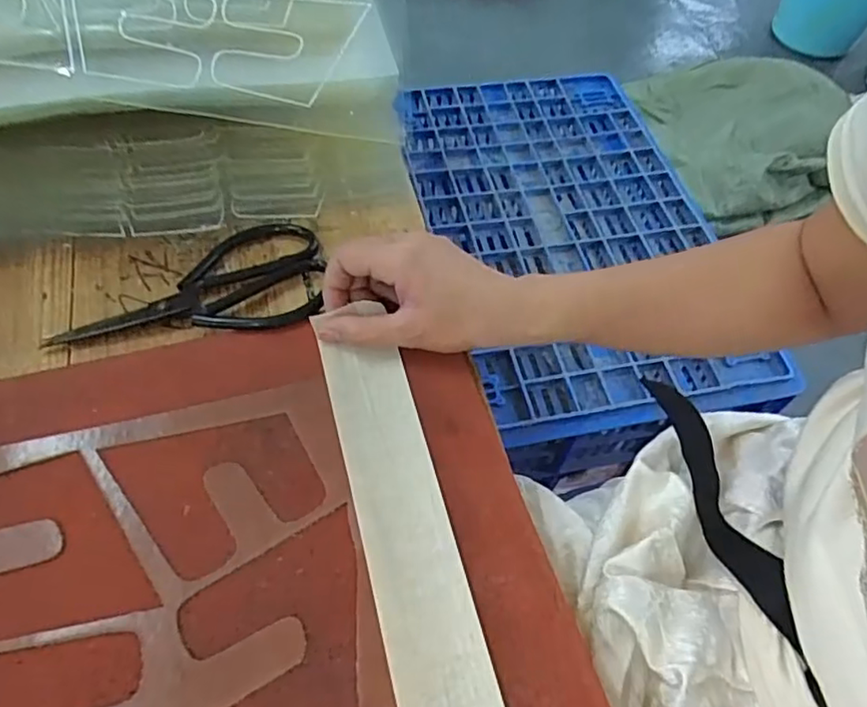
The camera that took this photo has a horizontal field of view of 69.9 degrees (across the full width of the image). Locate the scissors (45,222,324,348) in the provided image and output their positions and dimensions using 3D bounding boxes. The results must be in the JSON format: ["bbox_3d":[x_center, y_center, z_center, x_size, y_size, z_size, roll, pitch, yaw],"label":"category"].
[{"bbox_3d":[-0.168,-0.048,0.433,0.176,0.014,0.096,-8,57,-10],"label":"scissors"}]

